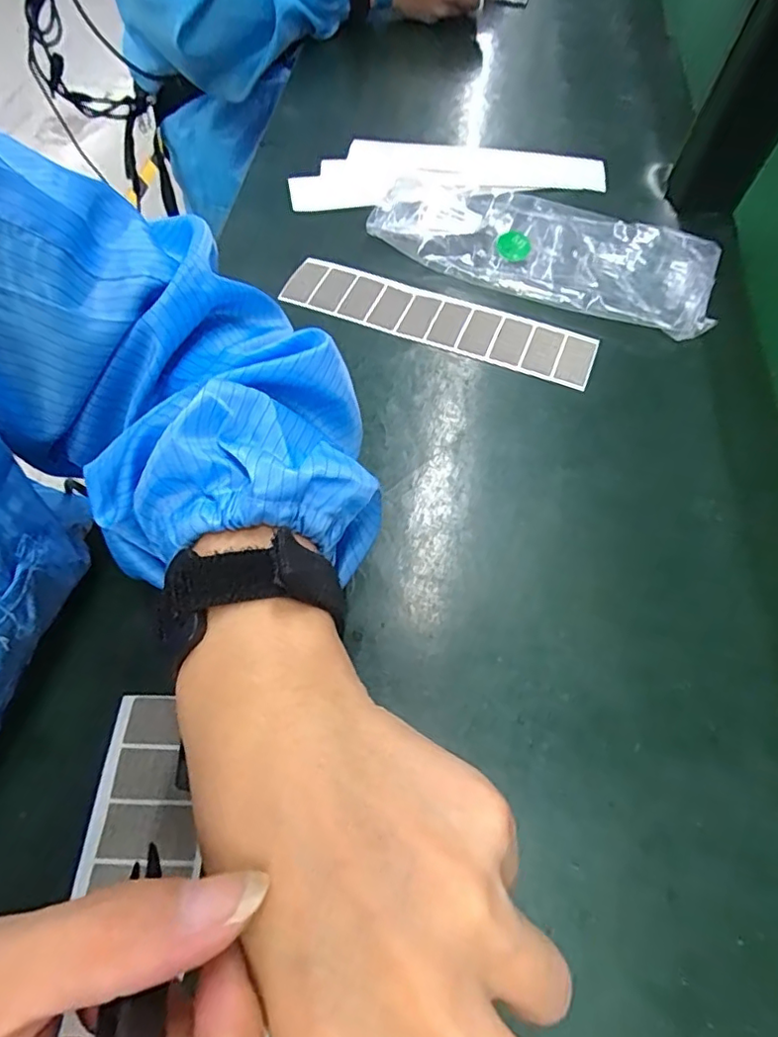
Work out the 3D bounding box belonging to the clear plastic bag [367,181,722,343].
[{"bbox_3d":[0.110,-0.198,0.413,0.241,0.026,0.099,22,63,11],"label":"clear plastic bag"}]

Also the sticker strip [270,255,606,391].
[{"bbox_3d":[0.027,-0.137,0.387,0.222,0.004,0.049,20,63,10],"label":"sticker strip"}]

